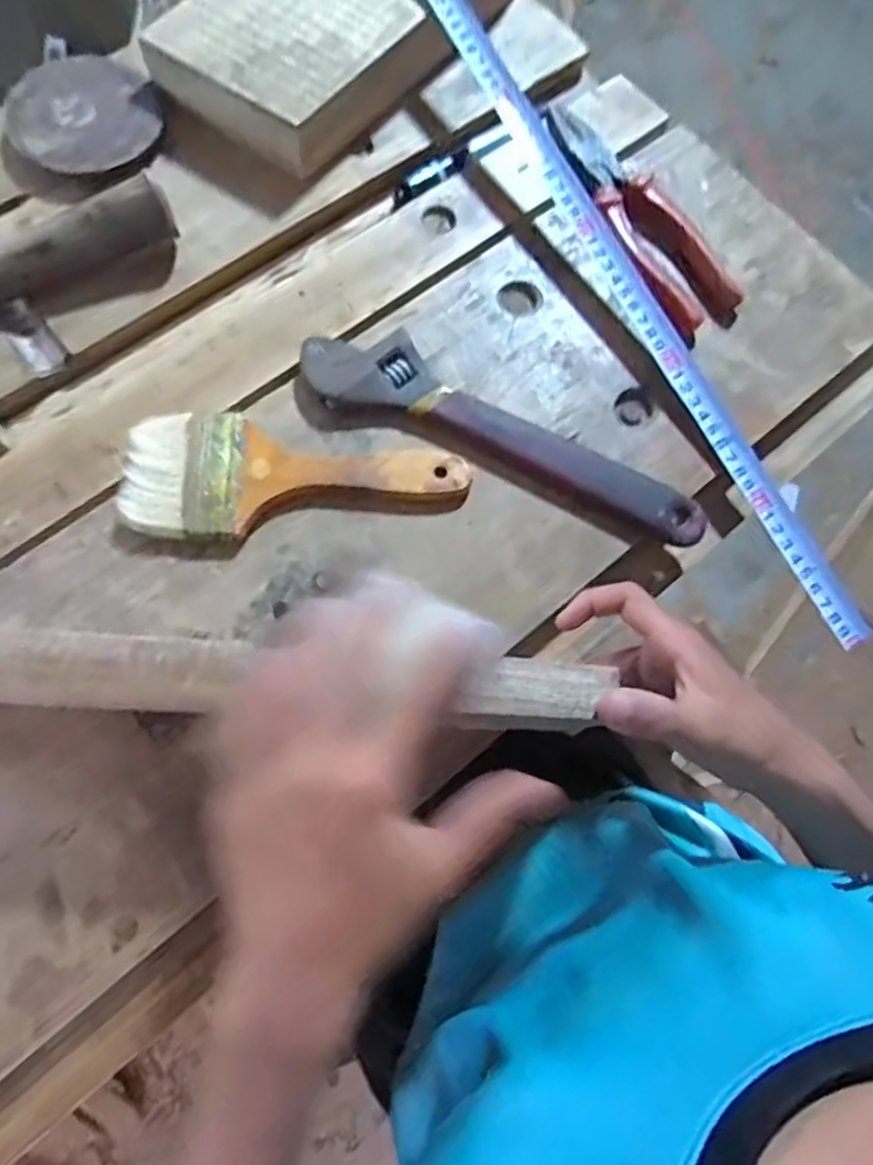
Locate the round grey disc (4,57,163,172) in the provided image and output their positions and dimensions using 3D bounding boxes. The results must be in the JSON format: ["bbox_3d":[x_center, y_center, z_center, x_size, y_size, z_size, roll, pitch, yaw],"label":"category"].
[{"bbox_3d":[-0.226,-0.297,0.427,0.085,0.008,0.089,1,73,-2],"label":"round grey disc"}]

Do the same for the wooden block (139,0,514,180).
[{"bbox_3d":[-0.050,-0.383,0.450,0.135,0.043,0.260,39,75,9],"label":"wooden block"}]

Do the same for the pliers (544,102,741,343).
[{"bbox_3d":[0.128,-0.236,0.434,0.057,0.021,0.181,-28,76,-10],"label":"pliers"}]

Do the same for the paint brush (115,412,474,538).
[{"bbox_3d":[-0.076,-0.057,0.373,0.184,0.016,0.069,1,73,-2],"label":"paint brush"}]

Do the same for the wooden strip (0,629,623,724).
[{"bbox_3d":[-0.093,0.038,0.270,0.323,0.013,0.030,3,73,-2],"label":"wooden strip"}]

